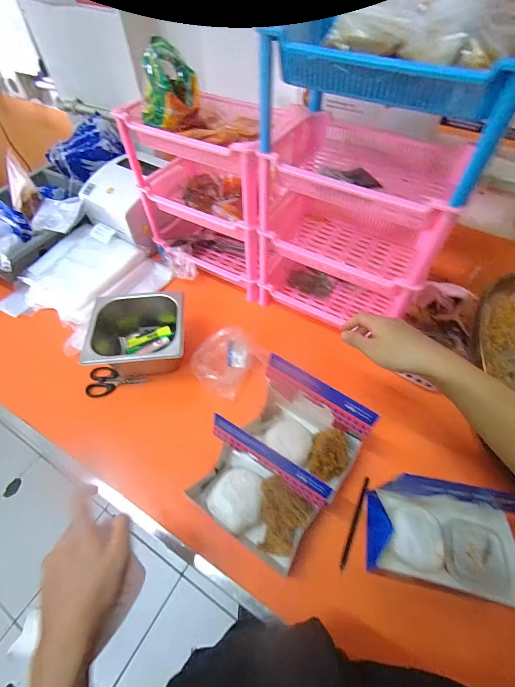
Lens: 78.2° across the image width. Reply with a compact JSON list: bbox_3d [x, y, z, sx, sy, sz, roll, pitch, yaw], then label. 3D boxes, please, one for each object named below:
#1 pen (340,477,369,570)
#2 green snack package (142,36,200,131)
[{"bbox_3d":[0.152,0.274,0.491,0.009,0.012,0.136,22,57,16],"label":"pen"},{"bbox_3d":[-0.155,-0.444,0.547,0.103,0.105,0.093,-11,55,-8],"label":"green snack package"}]

